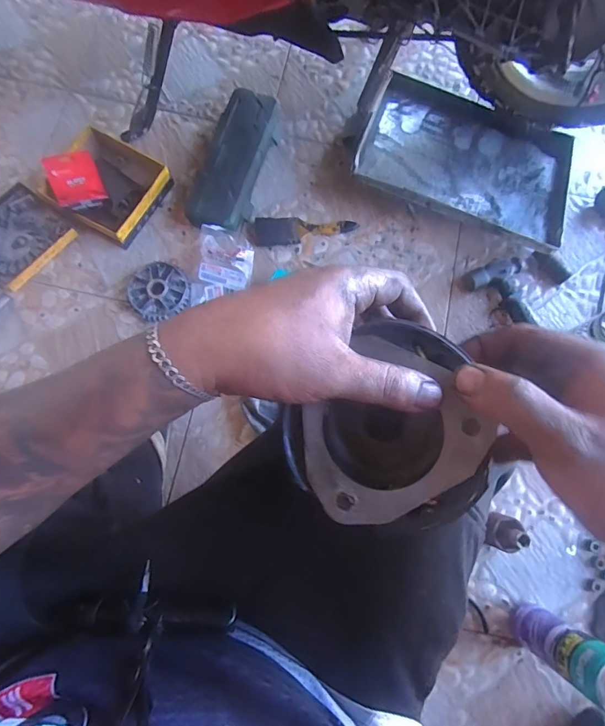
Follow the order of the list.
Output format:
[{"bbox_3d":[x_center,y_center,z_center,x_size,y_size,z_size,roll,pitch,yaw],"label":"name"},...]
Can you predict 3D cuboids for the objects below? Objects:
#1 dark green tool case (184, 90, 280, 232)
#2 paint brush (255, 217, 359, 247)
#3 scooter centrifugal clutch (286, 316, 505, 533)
[{"bbox_3d":[-0.127,-0.371,0.814,0.105,0.061,0.291,16,78,2],"label":"dark green tool case"},{"bbox_3d":[0.008,-0.250,0.807,0.186,0.023,0.064,-9,78,-3],"label":"paint brush"},{"bbox_3d":[0.048,0.037,0.258,0.108,0.045,0.108,-19,87,15],"label":"scooter centrifugal clutch"}]

